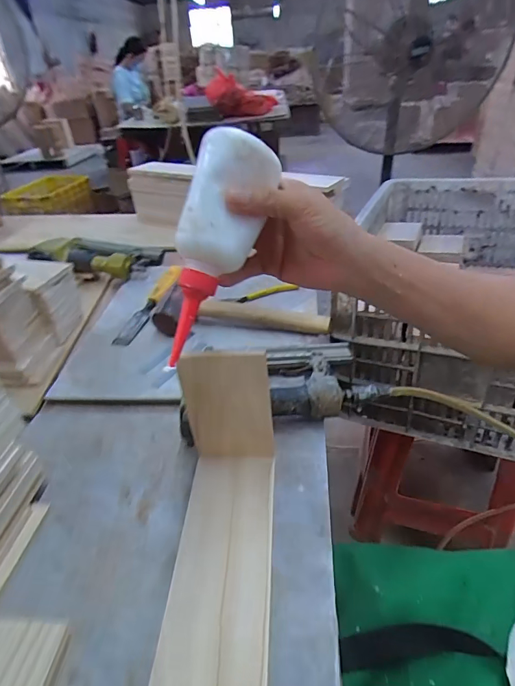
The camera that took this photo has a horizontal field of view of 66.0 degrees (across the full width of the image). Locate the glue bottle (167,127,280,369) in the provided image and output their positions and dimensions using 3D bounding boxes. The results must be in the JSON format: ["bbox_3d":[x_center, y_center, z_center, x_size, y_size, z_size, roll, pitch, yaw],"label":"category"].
[{"bbox_3d":[-0.037,-0.069,0.298,0.048,0.165,0.047,25,12,32],"label":"glue bottle"}]

